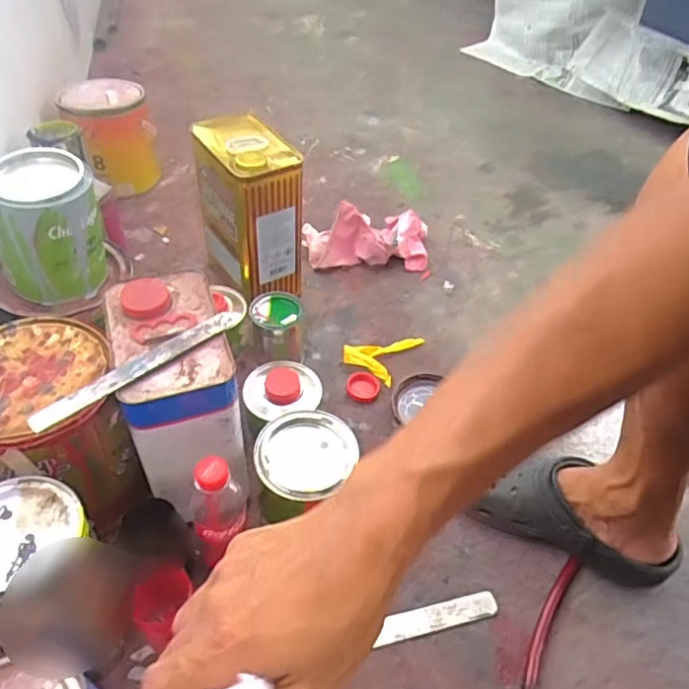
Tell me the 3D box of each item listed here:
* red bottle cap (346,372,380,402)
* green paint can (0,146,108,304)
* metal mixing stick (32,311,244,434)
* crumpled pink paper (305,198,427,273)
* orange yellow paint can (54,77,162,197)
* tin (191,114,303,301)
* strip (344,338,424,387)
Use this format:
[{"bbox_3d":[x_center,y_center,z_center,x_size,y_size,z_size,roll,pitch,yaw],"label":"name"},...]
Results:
[{"bbox_3d":[0.027,0.061,0.827,0.047,0.010,0.048,3,47,-3],"label":"red bottle cap"},{"bbox_3d":[-0.335,-0.134,0.653,0.113,0.134,0.105,3,47,-3],"label":"green paint can"},{"bbox_3d":[-0.182,0.018,0.524,0.204,0.011,0.018,-32,57,-30],"label":"metal mixing stick"},{"bbox_3d":[0.044,-0.190,1.034,0.227,0.083,0.120,-2,48,-9],"label":"crumpled pink paper"},{"bbox_3d":[-0.471,-0.421,1.164,0.162,0.167,0.185,-19,51,-21],"label":"orange yellow paint can"},{"bbox_3d":[-0.145,-0.204,0.904,0.114,0.225,0.178,-27,56,-28],"label":"tin"},{"bbox_3d":[0.057,0.006,0.876,0.087,0.021,0.110,25,50,18],"label":"strip"}]

